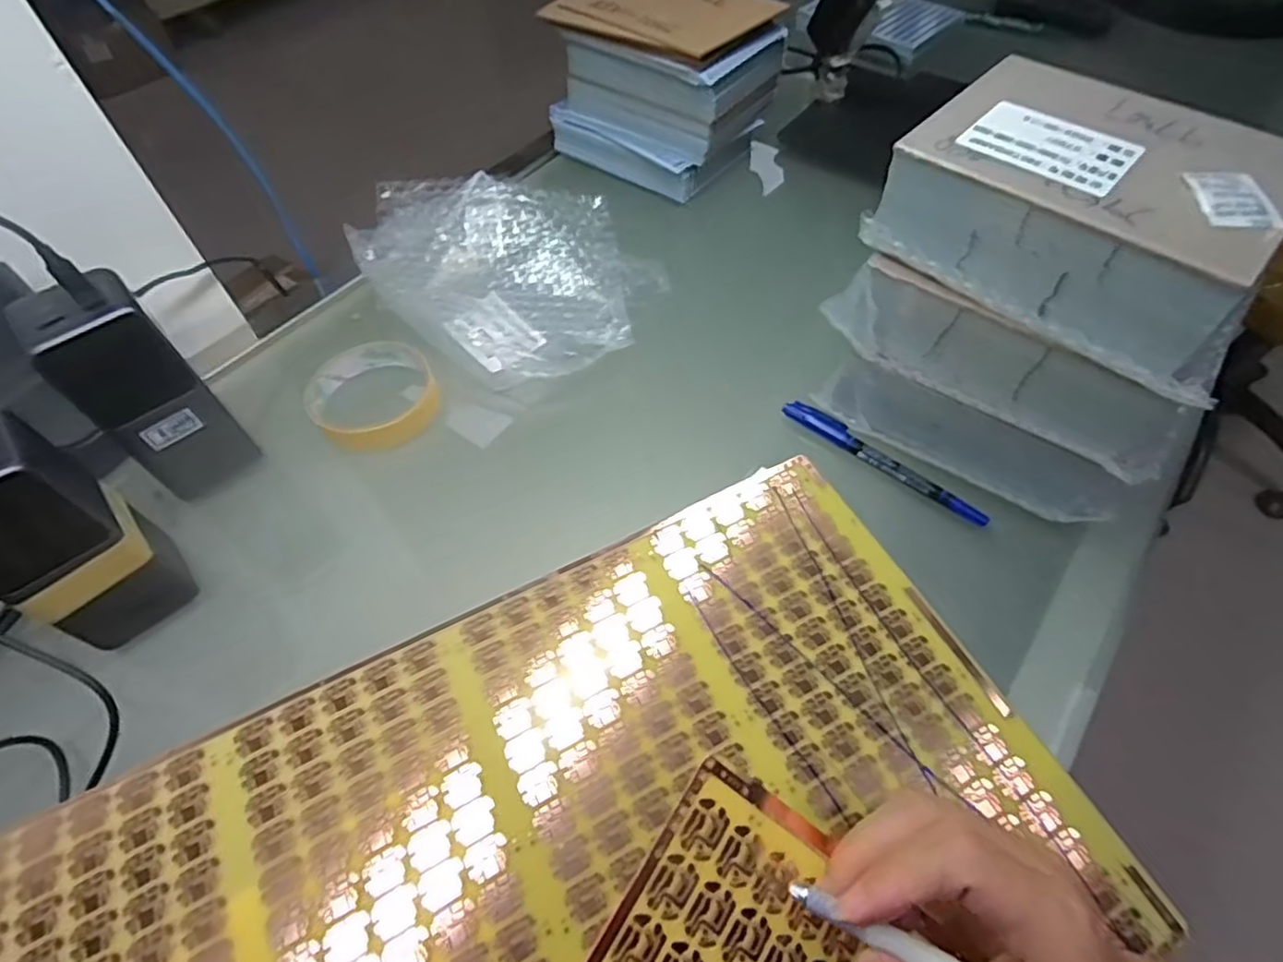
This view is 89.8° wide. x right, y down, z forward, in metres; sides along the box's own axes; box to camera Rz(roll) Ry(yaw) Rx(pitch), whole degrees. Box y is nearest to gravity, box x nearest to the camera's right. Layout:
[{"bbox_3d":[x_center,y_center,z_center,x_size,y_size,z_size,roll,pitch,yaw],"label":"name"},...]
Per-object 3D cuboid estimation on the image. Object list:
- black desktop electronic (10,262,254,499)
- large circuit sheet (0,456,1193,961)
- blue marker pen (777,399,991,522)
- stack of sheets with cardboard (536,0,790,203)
[{"bbox_3d":[-0.280,-0.050,0.367,0.053,0.122,0.049,-36,65,-21],"label":"black desktop electronic"},{"bbox_3d":[-0.042,0.173,0.282,0.461,0.009,0.259,-24,59,-15],"label":"large circuit sheet"},{"bbox_3d":[0.152,-0.015,0.407,0.138,0.009,0.013,35,63,19],"label":"blue marker pen"},{"bbox_3d":[0.020,-0.355,0.582,0.166,0.135,0.131,33,63,18],"label":"stack of sheets with cardboard"}]

